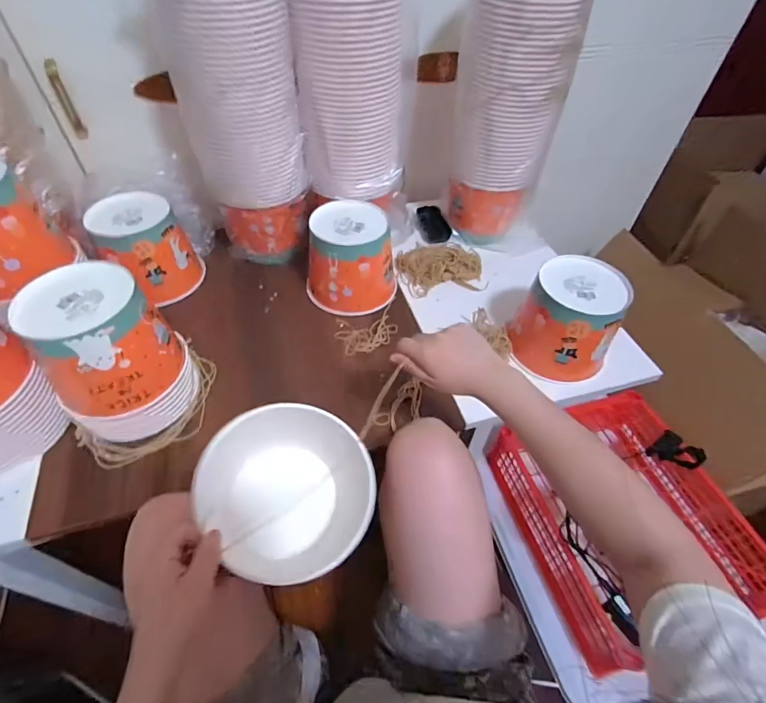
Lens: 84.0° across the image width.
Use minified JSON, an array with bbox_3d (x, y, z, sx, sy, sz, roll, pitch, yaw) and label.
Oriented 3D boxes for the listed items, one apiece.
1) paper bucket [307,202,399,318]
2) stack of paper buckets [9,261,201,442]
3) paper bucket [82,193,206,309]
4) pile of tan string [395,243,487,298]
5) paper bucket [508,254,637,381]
[{"bbox_3d":[-0.054,-0.158,0.726,0.152,0.129,0.141,4,51,1],"label":"paper bucket"},{"bbox_3d":[-0.337,0.007,0.544,0.152,0.189,0.145,-31,58,-24],"label":"stack of paper buckets"},{"bbox_3d":[-0.398,-0.175,0.726,0.144,0.127,0.147,-31,58,-24],"label":"paper bucket"},{"bbox_3d":[0.107,-0.159,0.789,0.163,0.040,0.116,4,51,1],"label":"pile of tan string"},{"bbox_3d":[0.276,-0.050,0.643,0.142,0.132,0.142,26,55,18],"label":"paper bucket"}]

